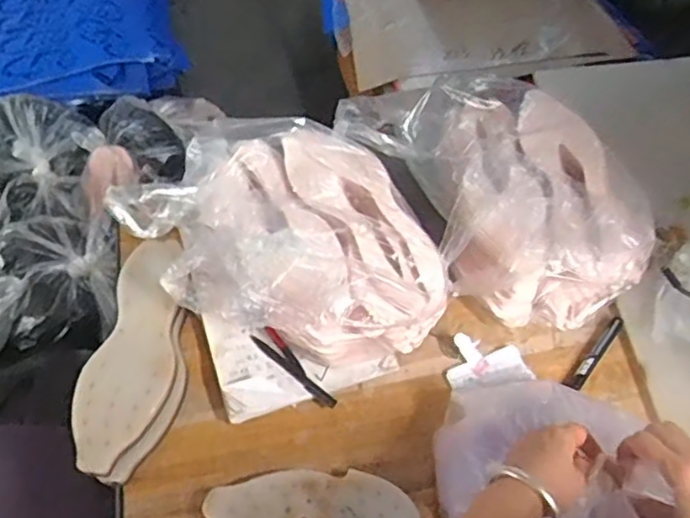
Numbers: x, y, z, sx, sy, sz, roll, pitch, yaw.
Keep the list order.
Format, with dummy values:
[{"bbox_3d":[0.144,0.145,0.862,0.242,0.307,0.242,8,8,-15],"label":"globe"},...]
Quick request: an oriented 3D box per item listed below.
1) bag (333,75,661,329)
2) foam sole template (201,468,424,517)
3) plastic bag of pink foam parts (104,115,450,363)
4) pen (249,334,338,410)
[{"bbox_3d":[0.187,-0.086,0.829,0.259,0.122,0.367,-28,59,-15],"label":"bag"},{"bbox_3d":[-0.032,0.266,0.670,0.215,0.010,0.099,-1,56,2],"label":"foam sole template"},{"bbox_3d":[-0.050,-0.011,0.763,0.328,0.166,0.274,28,61,20],"label":"plastic bag of pink foam parts"},{"bbox_3d":[-0.062,0.132,0.772,0.129,0.014,0.015,33,63,22],"label":"pen"}]

